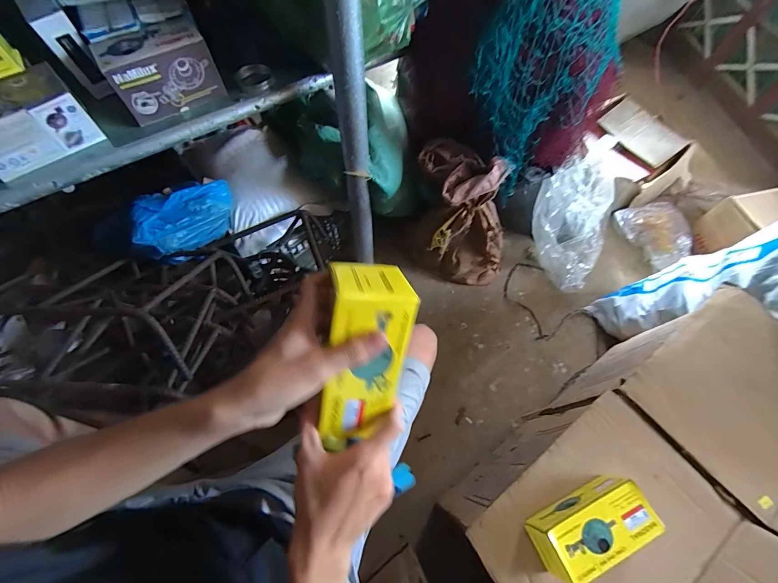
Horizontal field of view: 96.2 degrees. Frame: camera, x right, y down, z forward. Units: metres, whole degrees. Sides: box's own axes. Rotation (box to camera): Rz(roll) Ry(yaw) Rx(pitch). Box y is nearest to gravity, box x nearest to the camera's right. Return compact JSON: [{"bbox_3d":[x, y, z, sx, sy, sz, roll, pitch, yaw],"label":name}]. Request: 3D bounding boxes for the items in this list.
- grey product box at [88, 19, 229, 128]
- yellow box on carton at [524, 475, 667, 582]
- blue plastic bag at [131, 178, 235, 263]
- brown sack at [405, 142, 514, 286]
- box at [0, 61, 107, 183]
[{"bbox_3d":[-0.409,-0.400,0.631,0.167,0.100,0.097,-31,69,-14],"label":"grey product box"},{"bbox_3d":[0.288,0.338,0.501,0.161,0.063,0.079,-22,67,-10],"label":"yellow box on carton"},{"bbox_3d":[-0.481,-0.171,0.844,0.239,0.153,0.126,-37,71,-16],"label":"blue plastic bag"},{"bbox_3d":[0.227,-0.216,1.076,0.315,0.456,0.225,13,66,6],"label":"brown sack"},{"bbox_3d":[-0.608,-0.284,0.581,0.172,0.086,0.115,-37,71,-16],"label":"box"}]

